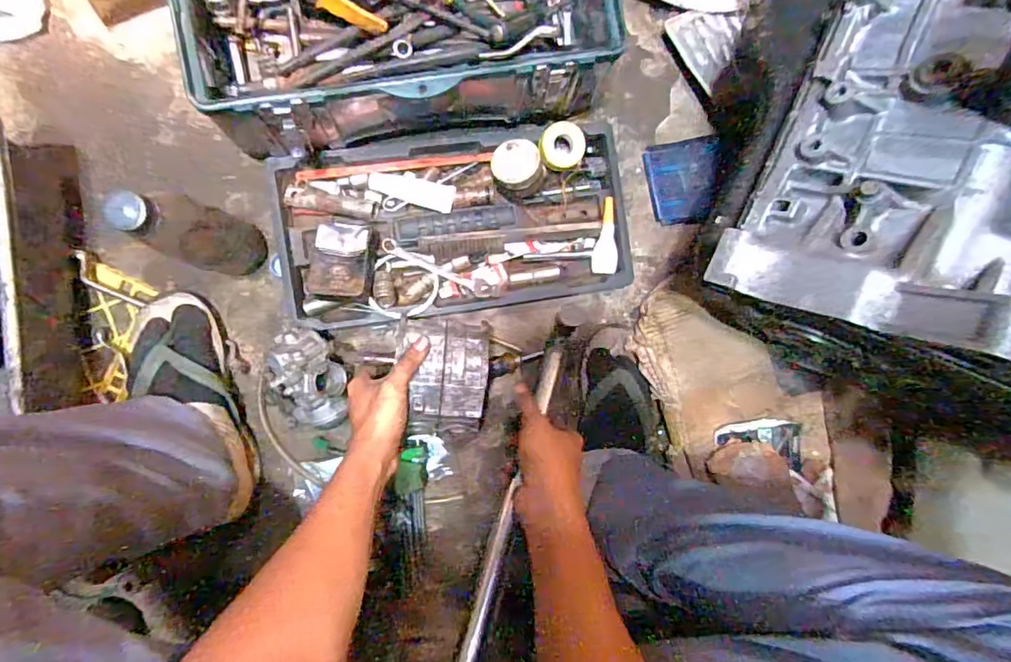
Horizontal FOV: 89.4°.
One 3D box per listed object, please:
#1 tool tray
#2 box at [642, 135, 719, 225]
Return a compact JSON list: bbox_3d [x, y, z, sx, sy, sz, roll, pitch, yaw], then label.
[{"bbox_3d":[-0.060,-0.134,0.635,0.433,0.070,0.222,-8,90,-7],"label":"tool tray"},{"bbox_3d":[0.237,-0.202,0.682,0.092,0.016,0.114,-4,81,10],"label":"box"}]

